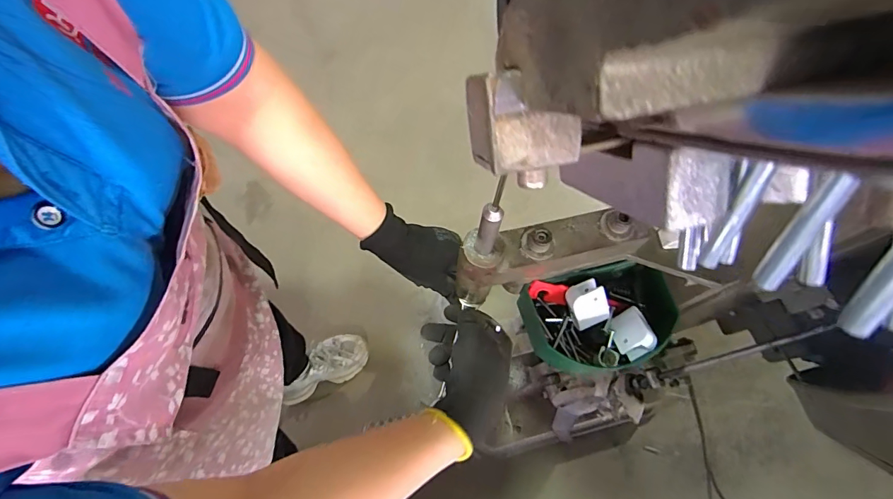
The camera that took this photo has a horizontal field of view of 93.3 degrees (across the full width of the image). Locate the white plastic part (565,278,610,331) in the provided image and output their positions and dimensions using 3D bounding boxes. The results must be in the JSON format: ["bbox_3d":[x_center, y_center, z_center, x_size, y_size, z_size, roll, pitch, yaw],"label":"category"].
[{"bbox_3d":[0.142,0.055,0.425,0.036,0.022,0.043,-18,108,7],"label":"white plastic part"}]

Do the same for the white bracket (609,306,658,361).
[{"bbox_3d":[0.186,0.084,0.424,0.040,0.025,0.040,-25,34,15],"label":"white bracket"}]

